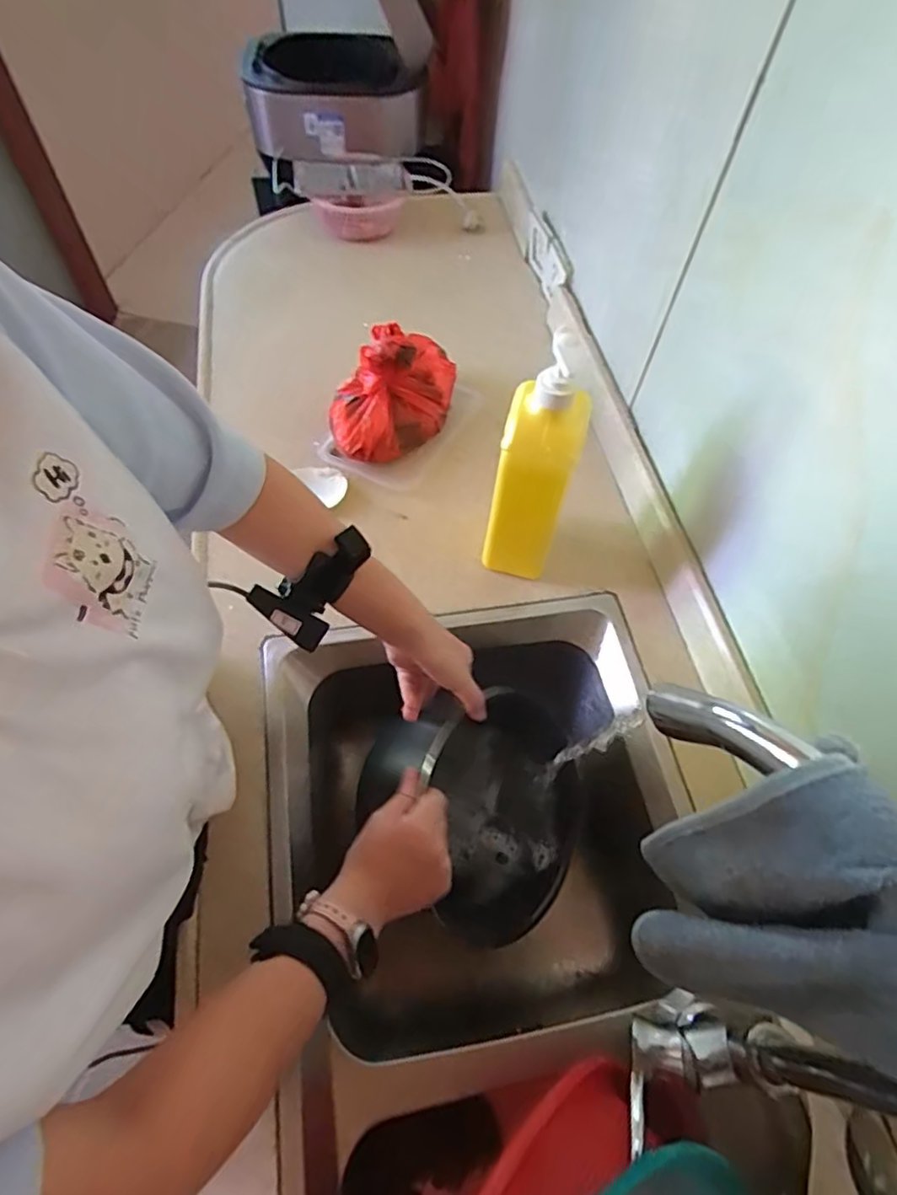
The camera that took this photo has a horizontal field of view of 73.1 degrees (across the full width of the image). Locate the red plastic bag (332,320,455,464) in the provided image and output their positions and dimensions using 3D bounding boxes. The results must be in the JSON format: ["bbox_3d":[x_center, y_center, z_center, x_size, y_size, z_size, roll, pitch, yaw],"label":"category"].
[{"bbox_3d":[-0.068,-0.257,0.750,0.177,0.129,0.097,-28,66,-19],"label":"red plastic bag"}]

